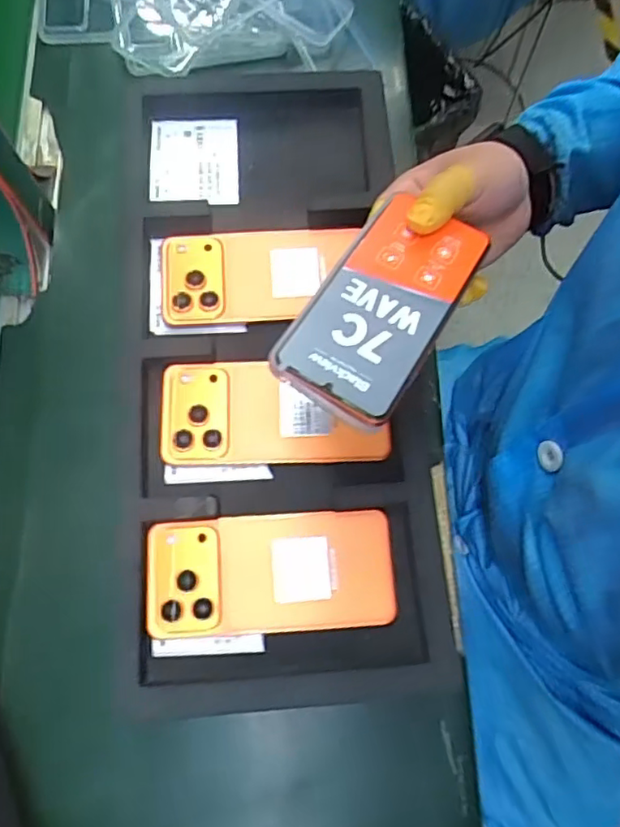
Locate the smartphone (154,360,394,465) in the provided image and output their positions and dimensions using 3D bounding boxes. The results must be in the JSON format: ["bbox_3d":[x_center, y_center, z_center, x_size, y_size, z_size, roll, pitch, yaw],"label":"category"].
[{"bbox_3d":[-0.025,-0.002,0.434,0.159,0.010,0.074,-2,73,1],"label":"smartphone"}]

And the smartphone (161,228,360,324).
[{"bbox_3d":[-0.041,-0.108,0.467,0.145,0.011,0.076,-4,73,0],"label":"smartphone"}]

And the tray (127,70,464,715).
[{"bbox_3d":[-0.023,-0.047,0.449,0.216,0.026,0.477,-2,73,0],"label":"tray"}]

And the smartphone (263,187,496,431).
[{"bbox_3d":[0.047,-0.069,0.378,0.077,0.011,0.159,31,66,10],"label":"smartphone"}]

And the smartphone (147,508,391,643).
[{"bbox_3d":[-0.026,0.105,0.404,0.160,0.009,0.075,-4,73,0],"label":"smartphone"}]

